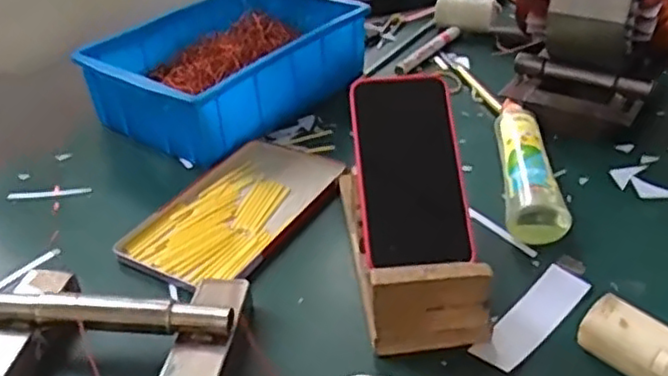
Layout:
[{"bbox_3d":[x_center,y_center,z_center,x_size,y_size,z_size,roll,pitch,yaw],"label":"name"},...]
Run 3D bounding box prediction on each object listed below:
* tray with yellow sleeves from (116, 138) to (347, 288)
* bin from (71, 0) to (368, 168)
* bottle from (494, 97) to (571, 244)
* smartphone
[{"bbox_3d":[-0.081,0.015,0.620,0.126,0.018,0.213,17,41,27],"label":"tray with yellow sleeves"},{"bbox_3d":[-0.118,-0.143,0.780,0.194,0.088,0.289,22,43,32],"label":"bin"},{"bbox_3d":[0.177,-0.021,0.620,0.049,0.039,0.202,1,36,7],"label":"bottle"},{"bbox_3d":[0.059,-0.017,0.529,0.080,0.007,0.157,-5,70,3],"label":"smartphone"}]

